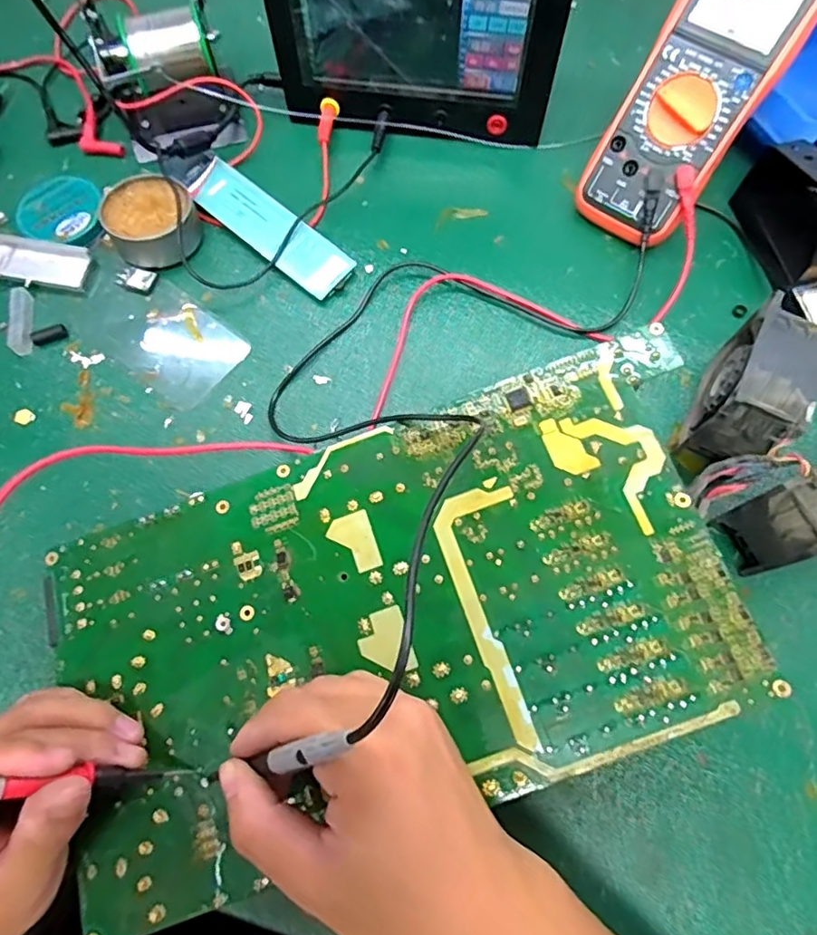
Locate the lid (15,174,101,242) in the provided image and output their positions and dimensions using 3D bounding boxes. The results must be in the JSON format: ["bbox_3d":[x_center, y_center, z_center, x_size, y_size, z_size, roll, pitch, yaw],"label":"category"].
[{"bbox_3d":[-0.264,-0.195,0.437,0.057,0.014,0.060,0,71,1],"label":"lid"}]

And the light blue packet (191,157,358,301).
[{"bbox_3d":[-0.103,-0.177,0.428,0.139,0.014,0.041,38,76,13],"label":"light blue packet"}]

